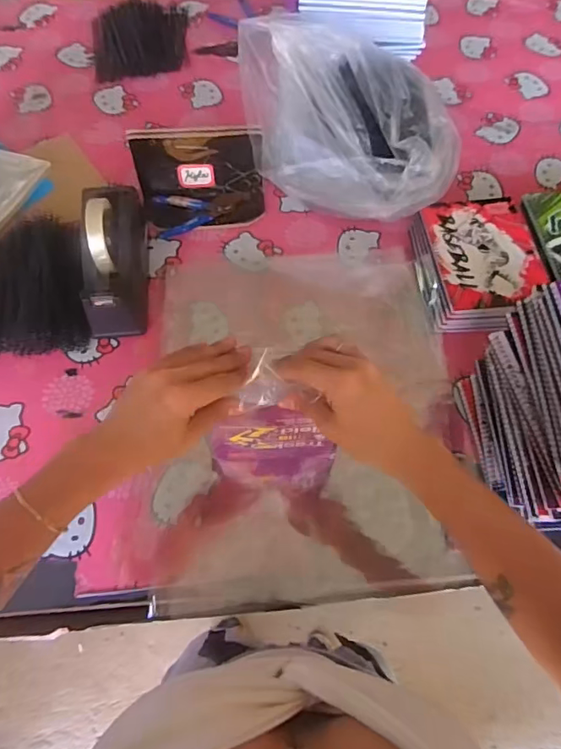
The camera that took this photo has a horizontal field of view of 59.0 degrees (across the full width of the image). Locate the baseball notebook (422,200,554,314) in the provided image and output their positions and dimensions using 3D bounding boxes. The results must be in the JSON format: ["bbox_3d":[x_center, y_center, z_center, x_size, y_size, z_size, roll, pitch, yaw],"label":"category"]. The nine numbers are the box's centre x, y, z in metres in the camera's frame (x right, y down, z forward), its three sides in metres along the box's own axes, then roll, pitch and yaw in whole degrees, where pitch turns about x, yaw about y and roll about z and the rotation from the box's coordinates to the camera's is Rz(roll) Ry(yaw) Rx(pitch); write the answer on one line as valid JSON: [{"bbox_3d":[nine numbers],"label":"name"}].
[{"bbox_3d":[0.299,-0.180,0.727,0.154,0.011,0.194,-6,64,-4],"label":"baseball notebook"}]

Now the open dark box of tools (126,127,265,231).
[{"bbox_3d":[-0.124,-0.294,0.761,0.197,0.117,0.093,-6,64,-4],"label":"open dark box of tools"}]

